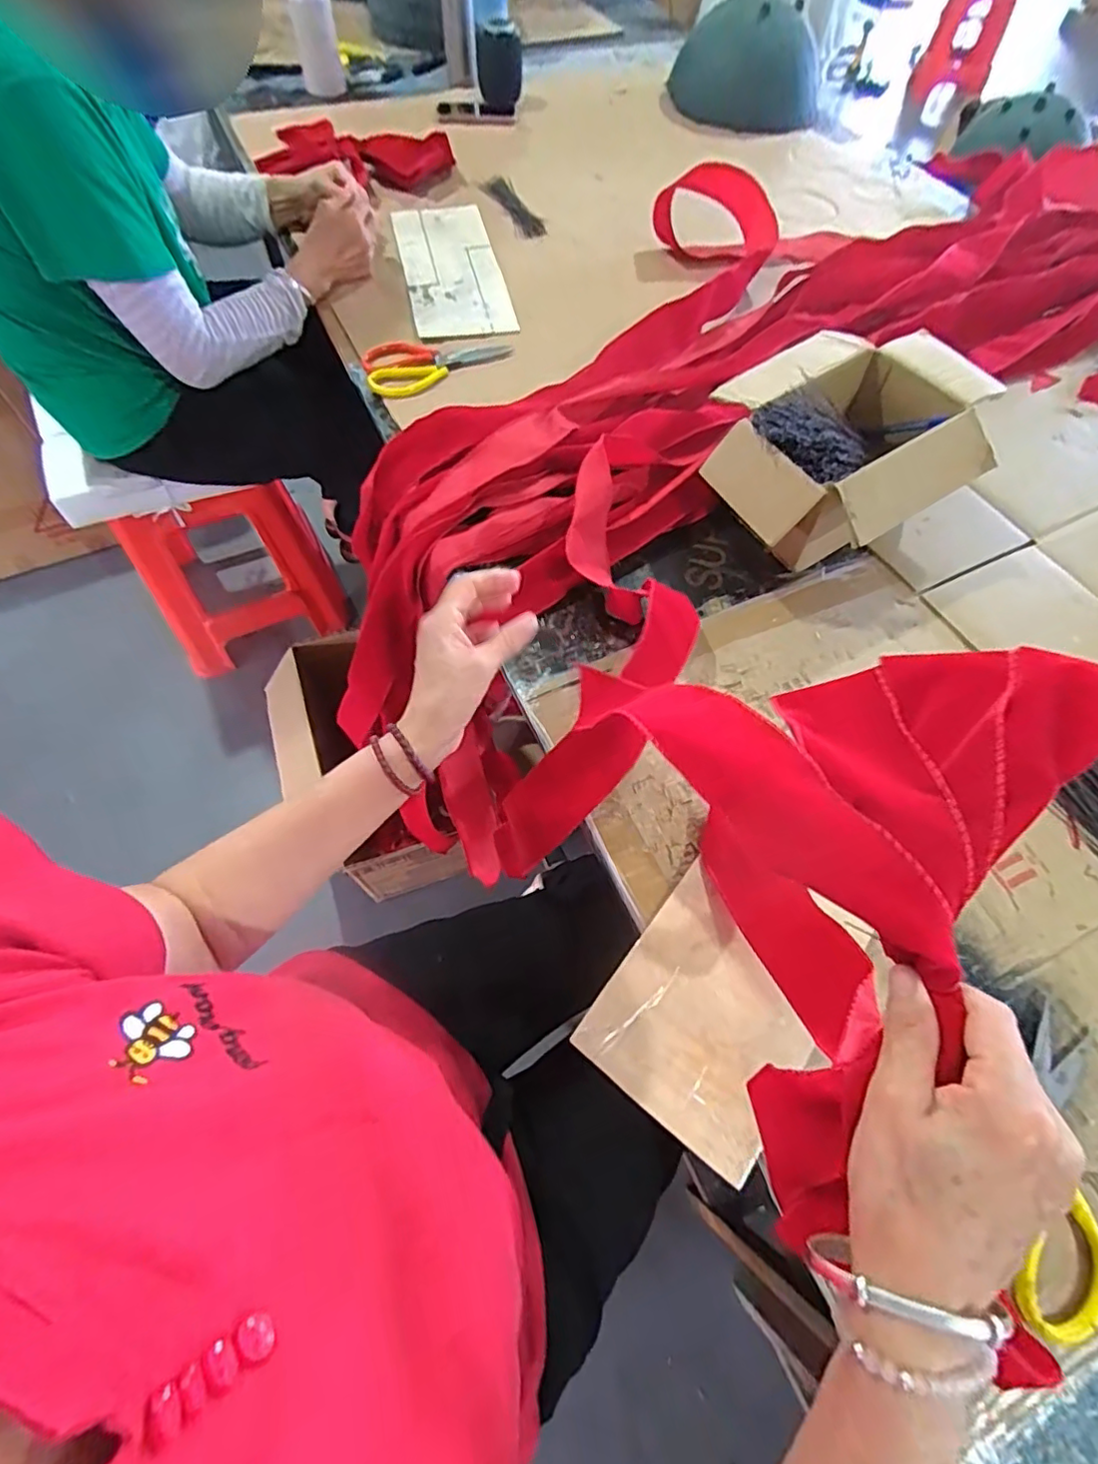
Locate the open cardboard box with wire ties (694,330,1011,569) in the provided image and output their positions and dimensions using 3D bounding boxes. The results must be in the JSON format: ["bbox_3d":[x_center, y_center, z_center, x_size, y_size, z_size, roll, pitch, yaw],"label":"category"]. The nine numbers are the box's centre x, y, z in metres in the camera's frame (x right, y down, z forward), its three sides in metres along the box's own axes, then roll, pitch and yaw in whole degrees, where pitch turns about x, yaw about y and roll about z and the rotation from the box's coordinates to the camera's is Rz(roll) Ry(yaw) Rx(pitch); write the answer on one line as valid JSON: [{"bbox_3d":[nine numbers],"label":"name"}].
[{"bbox_3d":[0.306,-0.301,0.645,0.288,0.123,0.234,-27,67,-15],"label":"open cardboard box with wire ties"}]

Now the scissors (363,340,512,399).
[{"bbox_3d":[-0.146,-0.498,0.796,0.197,0.011,0.094,-18,64,-11],"label":"scissors"}]

